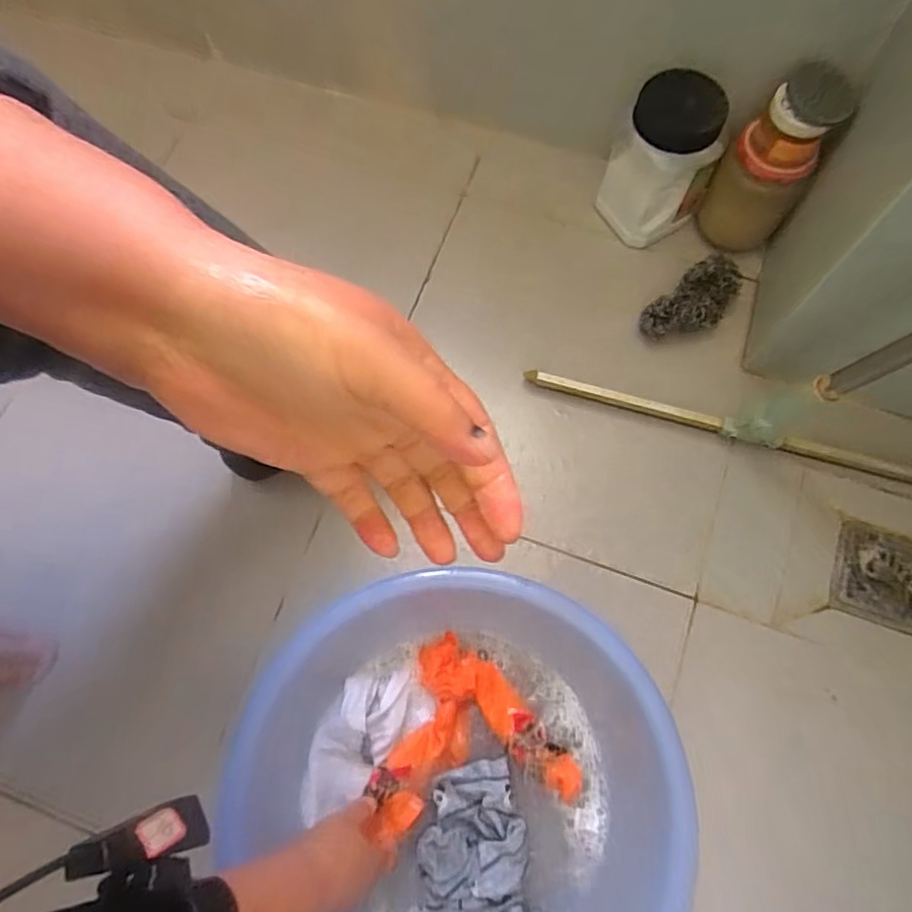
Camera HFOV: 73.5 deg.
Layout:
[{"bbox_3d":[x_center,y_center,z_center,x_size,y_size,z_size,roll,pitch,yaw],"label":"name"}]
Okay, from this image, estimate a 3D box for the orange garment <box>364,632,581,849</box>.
[{"bbox_3d":[0.004,0.278,0.558,0.152,0.026,0.180,-42,77,-11],"label":"orange garment"}]

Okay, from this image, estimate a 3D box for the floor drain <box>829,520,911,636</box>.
[{"bbox_3d":[0.459,0.130,0.640,0.118,0.006,0.099,18,72,7],"label":"floor drain"}]

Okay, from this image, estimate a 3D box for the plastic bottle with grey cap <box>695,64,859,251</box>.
[{"bbox_3d":[0.339,-0.315,0.665,0.092,0.177,0.078,27,74,10],"label":"plastic bottle with grey cap"}]

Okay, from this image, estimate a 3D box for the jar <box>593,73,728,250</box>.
[{"bbox_3d":[0.236,-0.334,0.711,0.102,0.175,0.099,0,71,1],"label":"jar"}]

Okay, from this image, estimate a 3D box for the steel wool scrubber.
[{"bbox_3d":[0.275,-0.176,0.709,0.126,0.045,0.065,-40,75,-12],"label":"steel wool scrubber"}]

